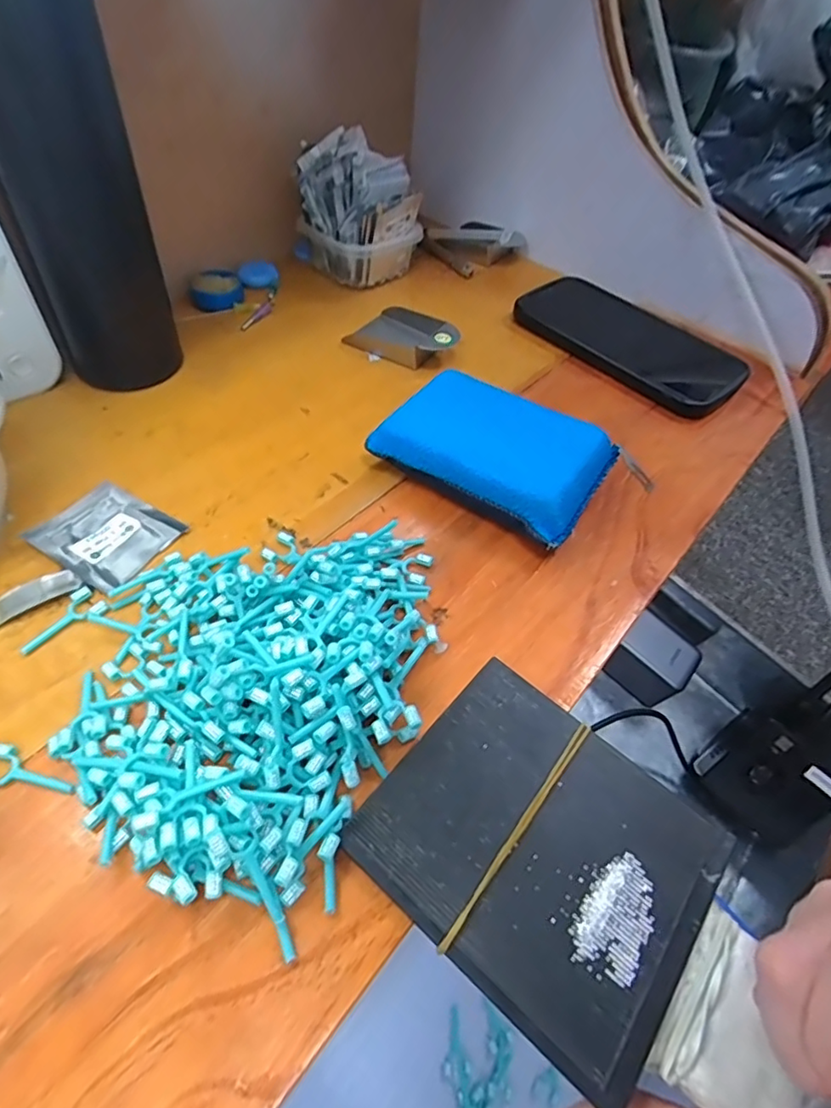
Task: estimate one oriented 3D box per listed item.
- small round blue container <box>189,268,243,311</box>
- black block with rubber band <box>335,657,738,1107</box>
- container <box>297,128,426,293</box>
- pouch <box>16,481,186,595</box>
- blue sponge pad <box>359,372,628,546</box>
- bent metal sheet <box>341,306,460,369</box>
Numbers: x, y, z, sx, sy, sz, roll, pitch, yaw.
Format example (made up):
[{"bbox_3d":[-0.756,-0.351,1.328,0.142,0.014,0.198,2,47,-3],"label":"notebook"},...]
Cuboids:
[{"bbox_3d":[-0.145,-0.192,0.409,0.036,0.016,0.035,3,50,-3],"label":"small round blue container"},{"bbox_3d":[0.044,0.100,0.197,0.106,0.004,0.094,35,56,22],"label":"black block with rubber band"},{"bbox_3d":[-0.043,-0.258,0.428,0.077,0.085,0.066,28,53,16],"label":"container"},{"bbox_3d":[-0.147,-0.010,0.269,0.060,0.004,0.048,27,53,16],"label":"pouch"},{"bbox_3d":[0.042,-0.054,0.303,0.110,0.035,0.074,29,54,18],"label":"blue sponge pad"},{"bbox_3d":[-0.006,-0.155,0.392,0.077,0.021,0.053,26,53,15],"label":"bent metal sheet"}]

